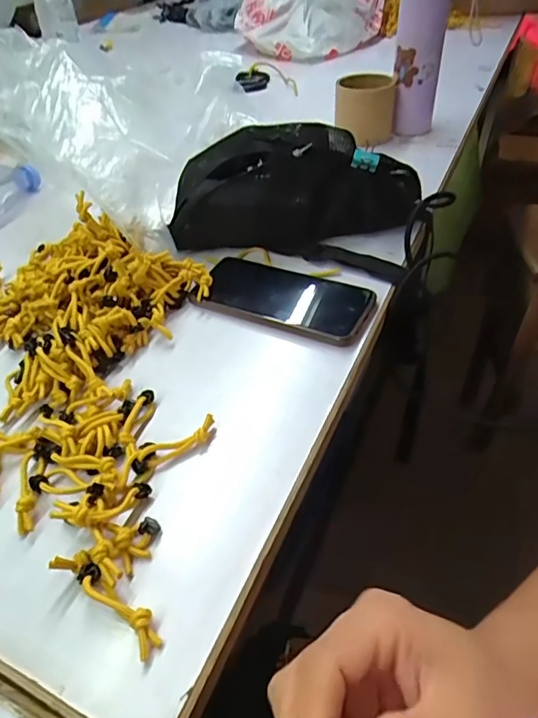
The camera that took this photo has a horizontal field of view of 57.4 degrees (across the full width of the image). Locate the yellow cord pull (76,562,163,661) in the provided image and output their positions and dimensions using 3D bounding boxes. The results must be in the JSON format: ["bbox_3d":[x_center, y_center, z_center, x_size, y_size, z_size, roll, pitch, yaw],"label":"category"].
[{"bbox_3d":[-0.081,0.130,0.262,0.061,0.012,0.016,30,54,31],"label":"yellow cord pull"}]

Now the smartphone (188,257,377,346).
[{"bbox_3d":[0.010,-0.061,0.455,0.167,0.009,0.081,19,48,20],"label":"smartphone"}]

